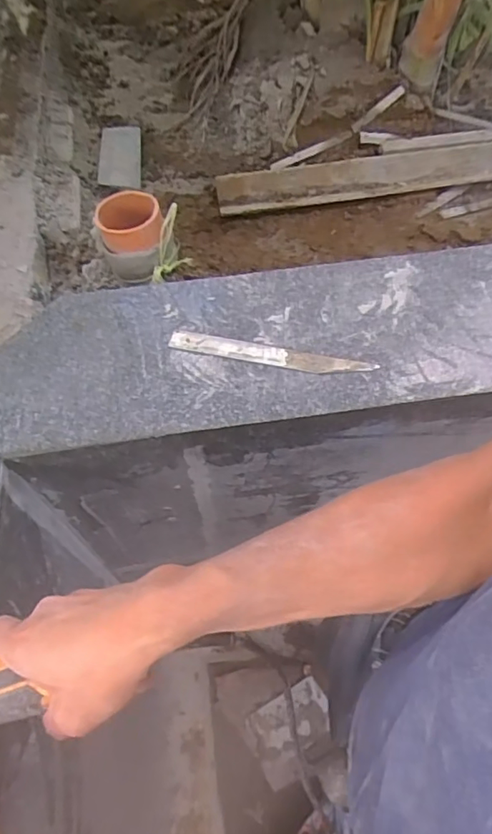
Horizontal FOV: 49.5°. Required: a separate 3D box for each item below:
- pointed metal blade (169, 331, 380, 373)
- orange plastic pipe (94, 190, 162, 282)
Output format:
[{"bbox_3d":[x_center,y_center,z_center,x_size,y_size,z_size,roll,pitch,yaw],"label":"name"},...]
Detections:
[{"bbox_3d":[0.026,-0.068,0.584,0.222,0.005,0.024,10,61,8],"label":"pointed metal blade"},{"bbox_3d":[-0.152,-0.239,0.714,0.086,0.085,0.097,-10,60,-3],"label":"orange plastic pipe"}]

